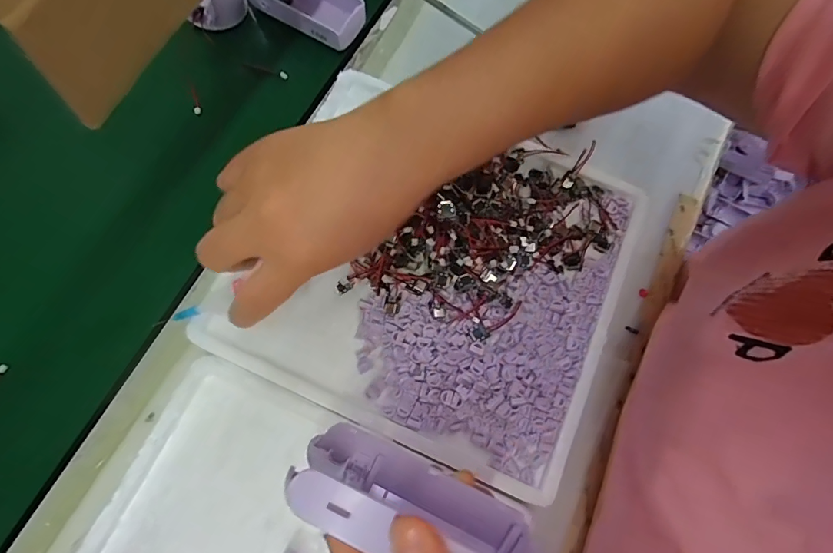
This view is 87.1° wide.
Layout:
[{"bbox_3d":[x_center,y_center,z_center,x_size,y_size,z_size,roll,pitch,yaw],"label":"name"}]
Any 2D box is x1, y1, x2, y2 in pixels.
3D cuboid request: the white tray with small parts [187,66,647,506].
[{"bbox_3d":[0.019,-0.017,0.319,0.270,0.059,0.262,25,74,5],"label":"white tray with small parts"}]

